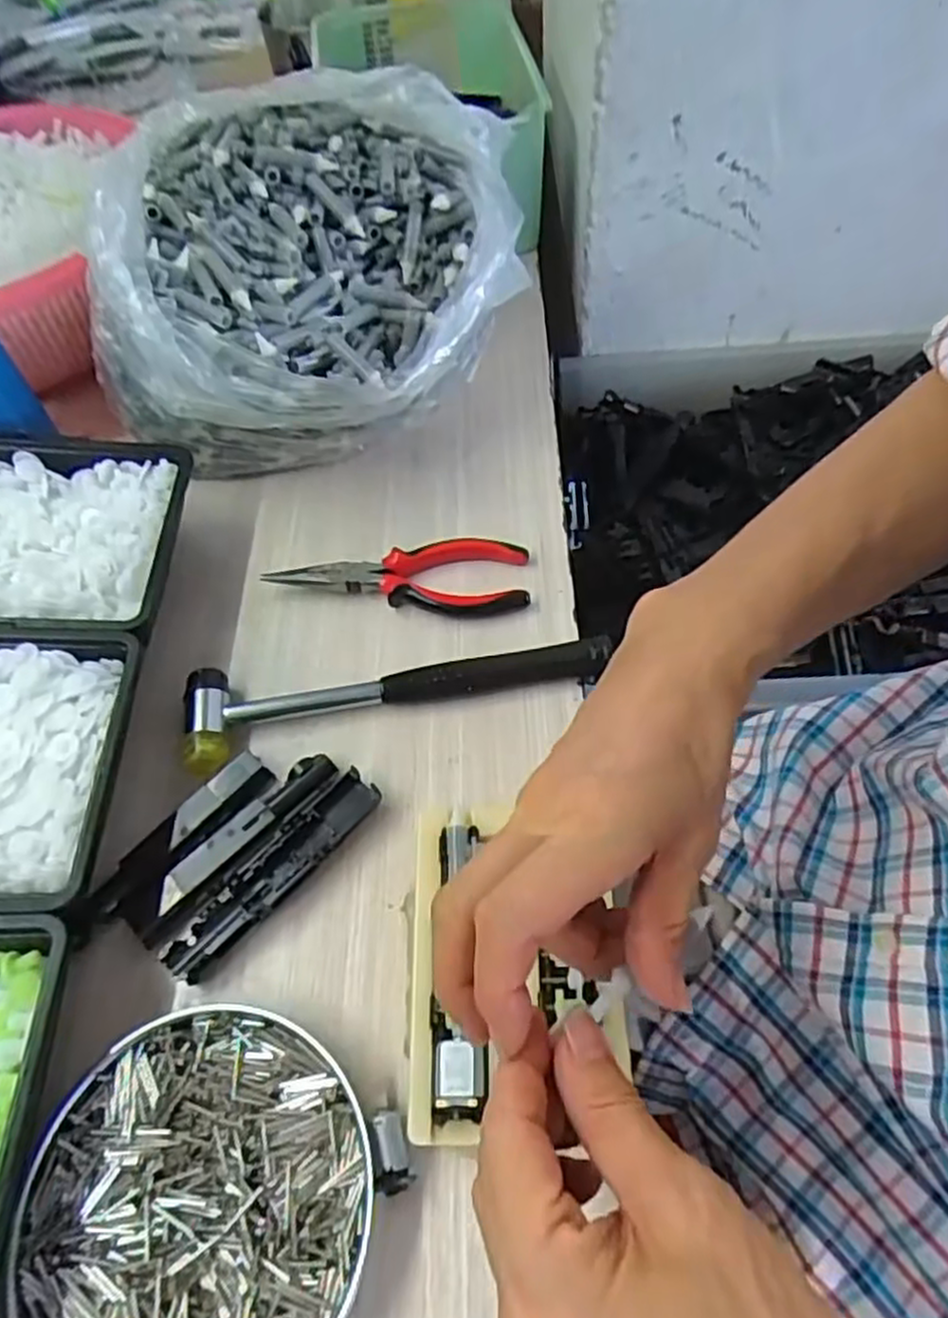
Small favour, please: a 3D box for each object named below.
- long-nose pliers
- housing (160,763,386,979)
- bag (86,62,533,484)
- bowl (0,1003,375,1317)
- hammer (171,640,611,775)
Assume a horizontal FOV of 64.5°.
[{"bbox_3d":[-0.046,-0.050,0.464,0.156,0.019,0.050,0,56,4],"label":"long-nose pliers"},{"bbox_3d":[-0.095,0.105,0.366,0.029,0.018,0.119,33,64,23],"label":"housing"},{"bbox_3d":[-0.106,-0.228,0.492,0.244,0.169,0.229,11,58,12],"label":"bag"},{"bbox_3d":[-0.107,0.212,0.293,0.134,0.023,0.127,-2,56,3],"label":"bowl"},{"bbox_3d":[-0.043,0.013,0.418,0.232,0.023,0.053,-13,56,-5],"label":"hammer"}]

